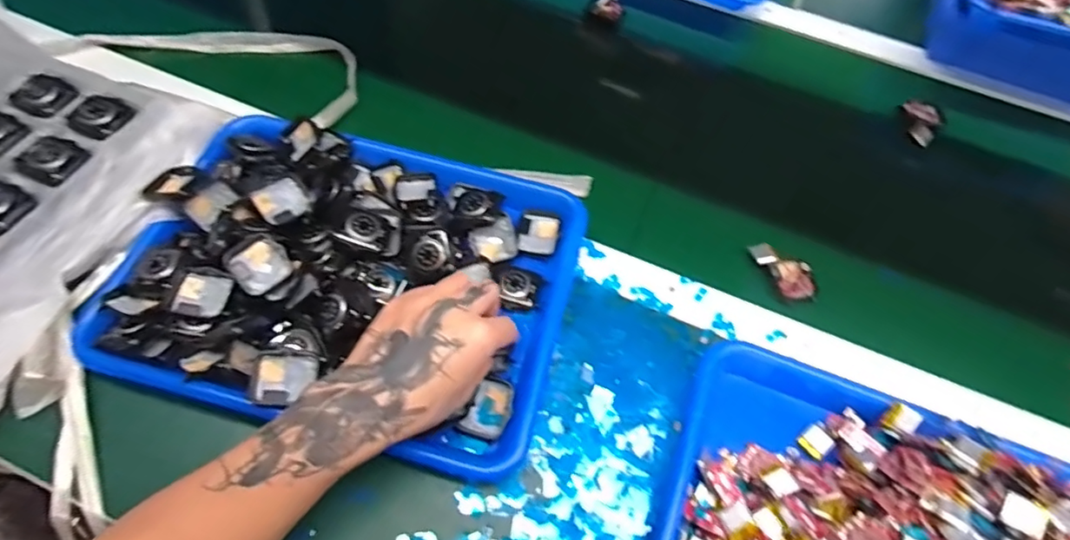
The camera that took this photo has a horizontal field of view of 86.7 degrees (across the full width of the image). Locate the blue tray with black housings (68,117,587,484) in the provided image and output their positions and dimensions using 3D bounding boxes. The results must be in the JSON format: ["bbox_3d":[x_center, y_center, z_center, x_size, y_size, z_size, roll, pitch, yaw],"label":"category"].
[{"bbox_3d":[-0.144,-0.001,0.442,0.333,0.049,0.242,13,60,4],"label":"blue tray with black housings"}]

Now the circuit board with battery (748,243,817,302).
[{"bbox_3d":[0.222,-0.001,0.499,0.040,0.010,0.063,-23,64,-15],"label":"circuit board with battery"}]

